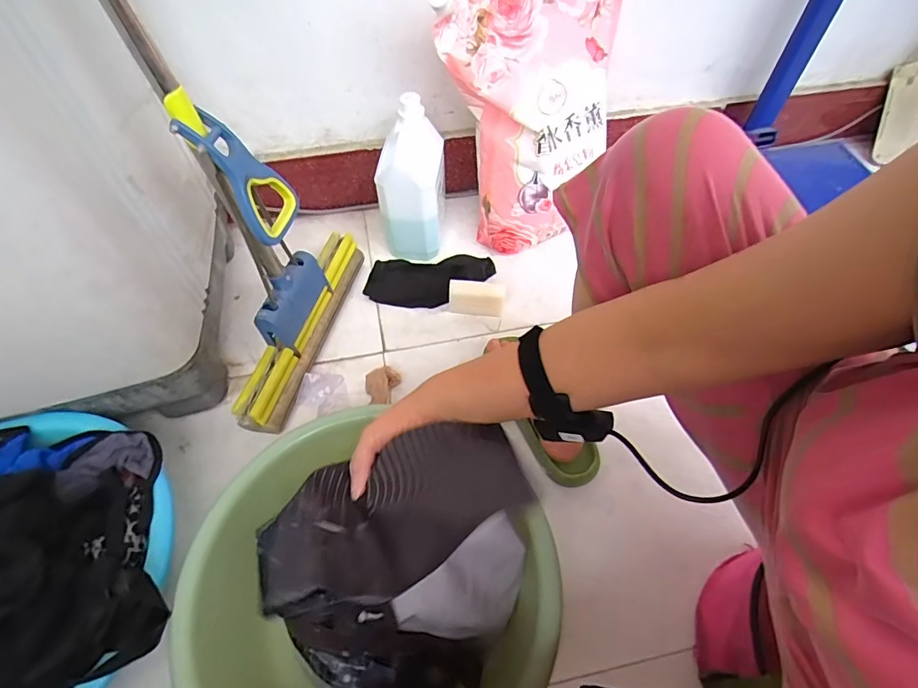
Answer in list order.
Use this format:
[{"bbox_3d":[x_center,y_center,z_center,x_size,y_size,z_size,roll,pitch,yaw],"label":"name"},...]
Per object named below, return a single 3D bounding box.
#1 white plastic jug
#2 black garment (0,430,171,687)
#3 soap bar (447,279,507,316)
[{"bbox_3d":[-0.084,-0.286,0.850,0.099,0.233,0.137,2,57,1],"label":"white plastic jug"},{"bbox_3d":[-0.432,0.213,0.455,0.229,0.129,0.233,-19,59,-12],"label":"black garment"},{"bbox_3d":[0.030,-0.082,0.836,0.096,0.061,0.031,6,57,4],"label":"soap bar"}]

